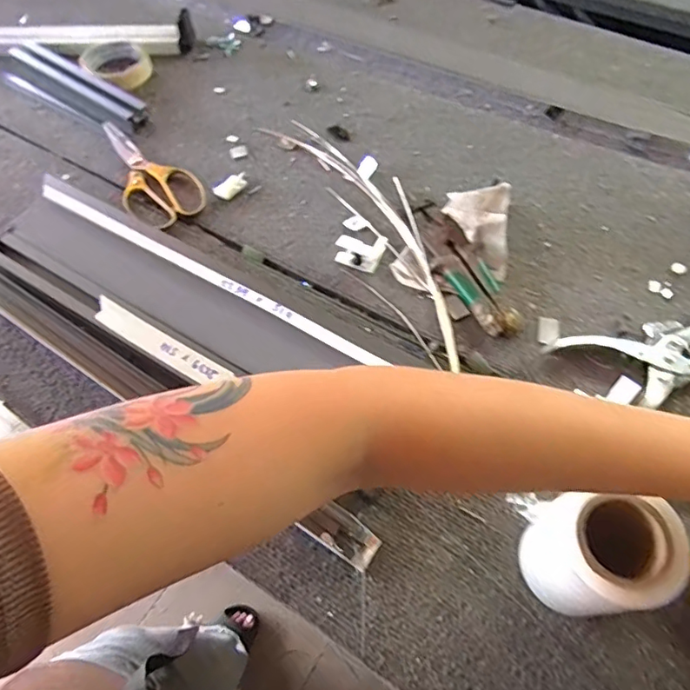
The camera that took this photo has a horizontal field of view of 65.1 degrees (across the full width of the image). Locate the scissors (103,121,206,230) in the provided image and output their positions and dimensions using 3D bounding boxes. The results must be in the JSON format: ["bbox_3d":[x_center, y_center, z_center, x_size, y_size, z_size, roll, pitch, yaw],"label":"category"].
[{"bbox_3d":[-0.233,-0.203,0.634,0.080,0.019,0.205,-31,63,-18],"label":"scissors"}]

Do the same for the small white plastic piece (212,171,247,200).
[{"bbox_3d":[-0.129,-0.185,0.623,0.022,0.008,0.049,26,62,16],"label":"small white plastic piece"}]

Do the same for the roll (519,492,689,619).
[{"bbox_3d":[0.168,0.142,0.370,0.064,0.112,0.074,-10,59,-5],"label":"roll"}]

